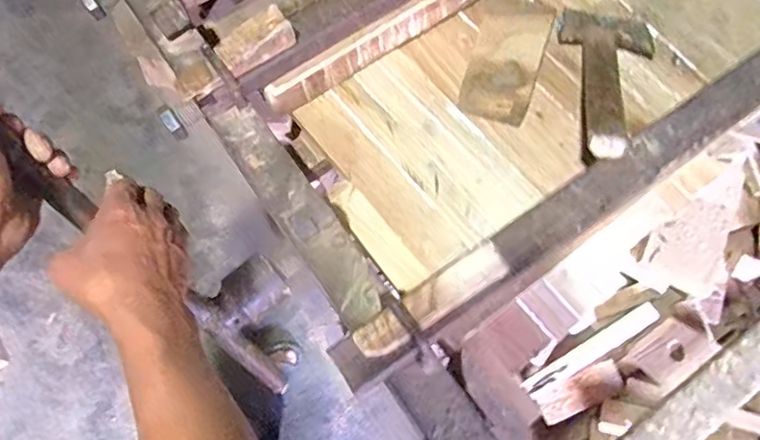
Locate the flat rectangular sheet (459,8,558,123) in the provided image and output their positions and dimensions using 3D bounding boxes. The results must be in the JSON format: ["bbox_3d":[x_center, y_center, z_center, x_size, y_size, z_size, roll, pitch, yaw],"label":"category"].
[{"bbox_3d":[0.162,-0.204,0.723,0.084,0.031,0.164,19,69,10],"label":"flat rectangular sheet"}]

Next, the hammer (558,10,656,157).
[{"bbox_3d":[0.260,-0.162,0.650,0.115,0.033,0.275,14,46,8],"label":"hammer"}]

